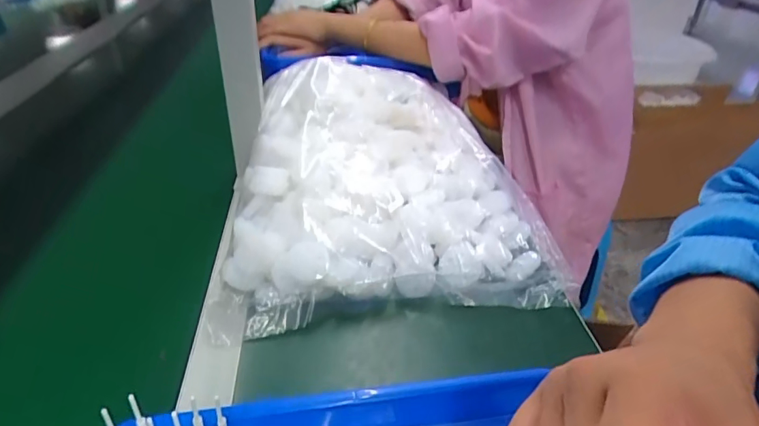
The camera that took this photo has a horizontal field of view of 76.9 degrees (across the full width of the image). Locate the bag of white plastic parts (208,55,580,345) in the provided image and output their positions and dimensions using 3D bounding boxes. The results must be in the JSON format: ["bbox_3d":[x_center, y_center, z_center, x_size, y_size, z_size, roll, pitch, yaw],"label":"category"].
[{"bbox_3d":[0.007,-0.062,0.579,0.333,0.124,0.428,-1,34,-5],"label":"bag of white plastic parts"}]

